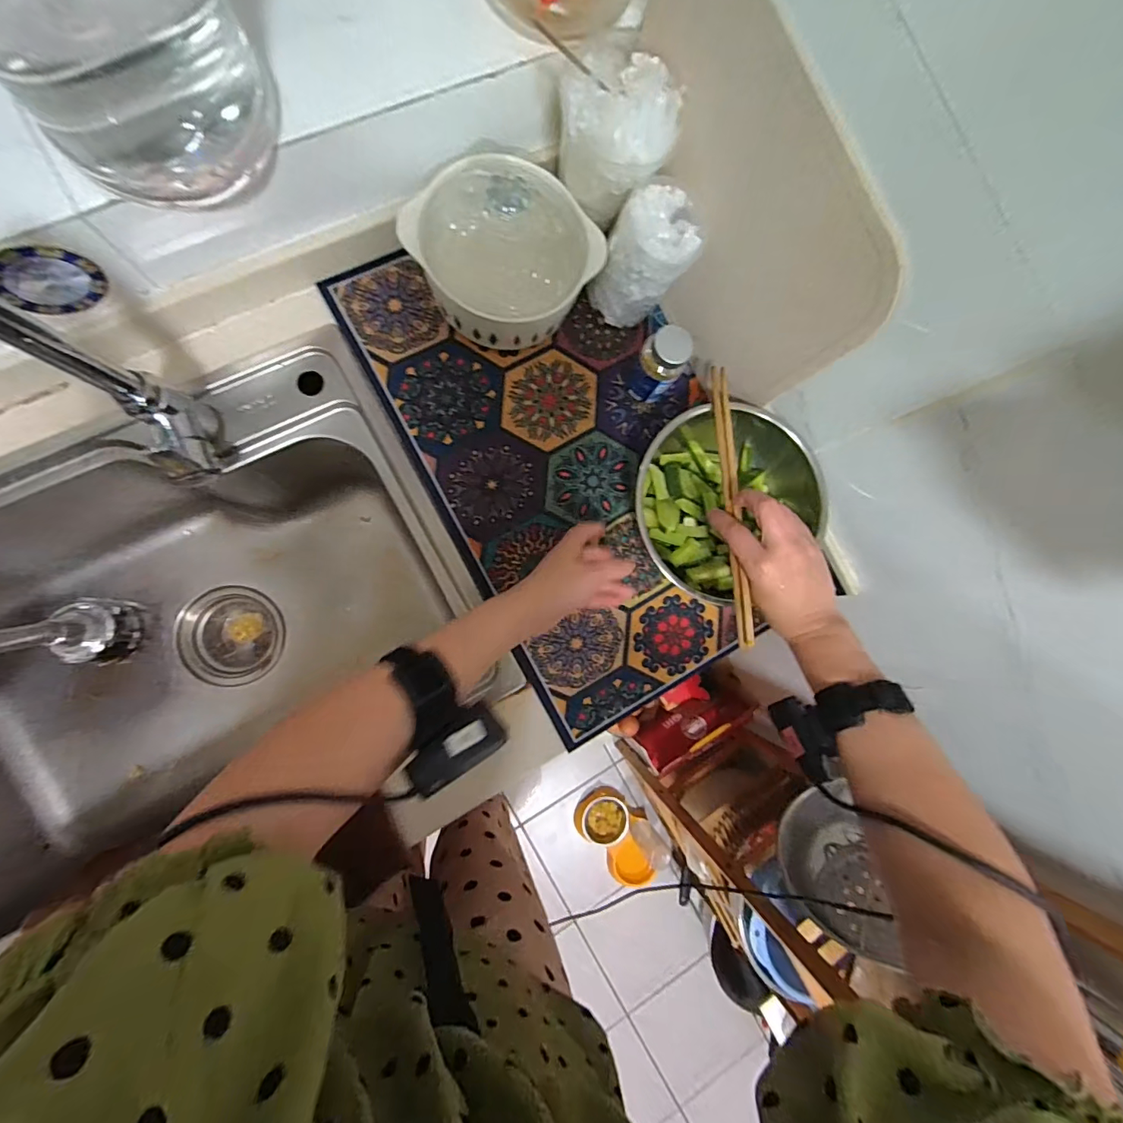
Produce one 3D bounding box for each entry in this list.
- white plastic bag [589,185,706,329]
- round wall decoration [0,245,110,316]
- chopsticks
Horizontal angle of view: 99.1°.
[{"bbox_3d":[0.089,-0.322,0.518,0.086,0.117,0.086,25,84,-7],"label":"white plastic bag"},{"bbox_3d":[-0.430,-0.235,0.404,0.069,0.070,0.009,-31,92,-9],"label":"round wall decoration"},{"bbox_3d":[0.168,-0.064,0.472,0.015,0.017,0.289,2,75,-9],"label":"chopsticks"}]

